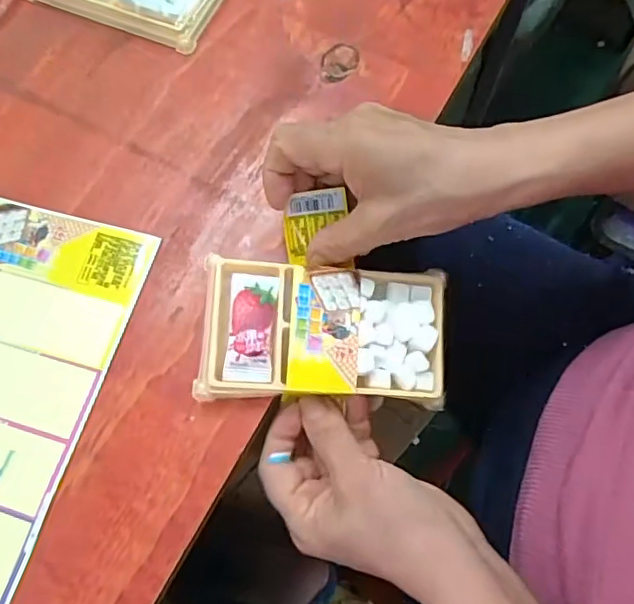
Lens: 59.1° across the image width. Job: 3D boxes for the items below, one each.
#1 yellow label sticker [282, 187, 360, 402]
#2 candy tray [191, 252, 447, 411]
[{"bbox_3d":[0.002,-0.005,0.309,0.040,0.018,0.109,-4,76,-2],"label":"yellow label sticker"},{"bbox_3d":[0.005,0.016,0.306,0.132,0.025,0.073,2,73,0],"label":"candy tray"}]

